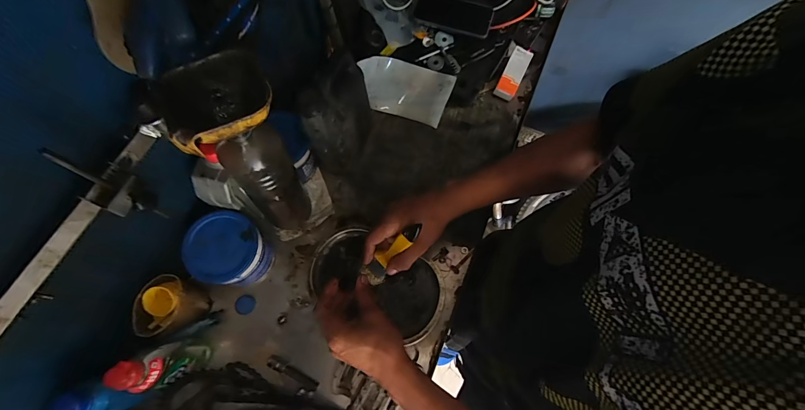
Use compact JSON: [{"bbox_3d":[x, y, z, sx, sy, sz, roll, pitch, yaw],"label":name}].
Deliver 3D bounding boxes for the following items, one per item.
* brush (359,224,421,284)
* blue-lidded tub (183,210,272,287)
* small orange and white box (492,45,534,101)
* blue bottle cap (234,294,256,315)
[{"bbox_3d":[-0.018,0.074,0.507,0.017,0.151,0.036,-21,69,-43],"label":"brush"},{"bbox_3d":[-0.261,0.075,0.534,0.098,0.106,0.098,0,71,-1],"label":"blue-lidded tub"},{"bbox_3d":[0.223,-0.264,0.680,0.040,0.026,0.103,26,87,8],"label":"small orange and white box"},{"bbox_3d":[-0.253,0.160,0.551,0.033,0.008,0.030,0,71,-1],"label":"blue bottle cap"}]

